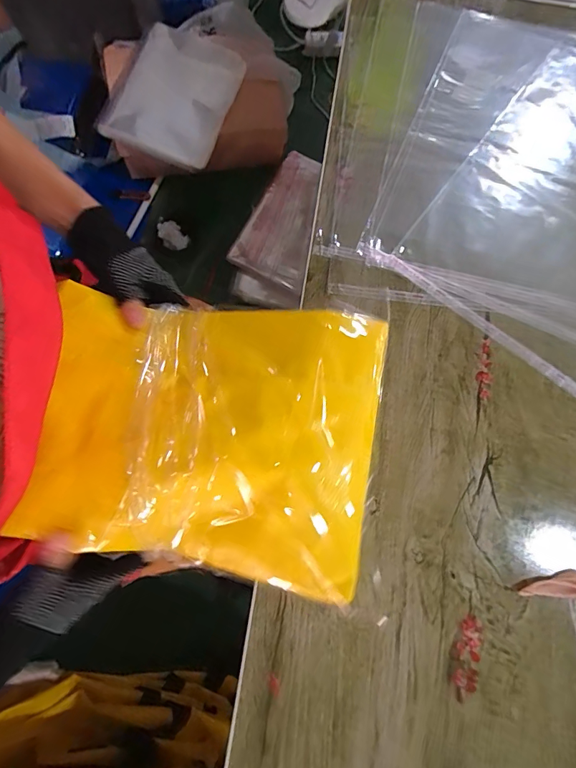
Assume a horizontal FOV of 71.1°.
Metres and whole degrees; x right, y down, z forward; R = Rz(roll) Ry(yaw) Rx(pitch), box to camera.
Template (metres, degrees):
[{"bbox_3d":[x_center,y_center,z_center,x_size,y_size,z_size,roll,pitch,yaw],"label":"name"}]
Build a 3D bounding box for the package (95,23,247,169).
[{"bbox_3d":[-0.257,-0.650,0.897,0.255,0.040,0.315,19,78,3],"label":"package"}]

